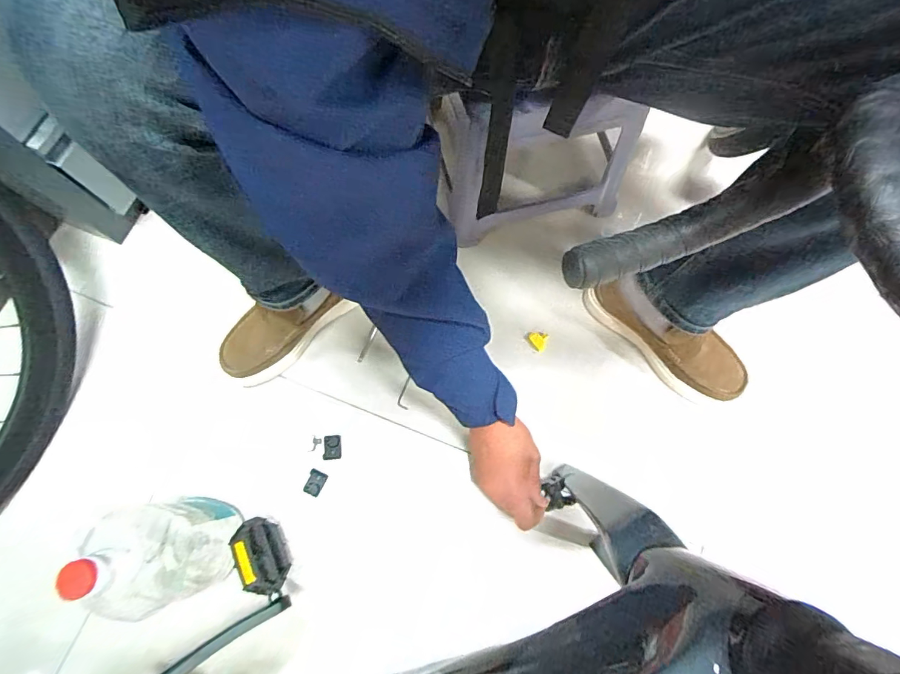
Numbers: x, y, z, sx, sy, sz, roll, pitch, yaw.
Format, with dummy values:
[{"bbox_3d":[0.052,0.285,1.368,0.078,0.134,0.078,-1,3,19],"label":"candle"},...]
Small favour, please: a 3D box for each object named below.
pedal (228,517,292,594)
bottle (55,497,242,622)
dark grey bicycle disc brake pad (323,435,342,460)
[{"bbox_3d":[-0.240,0.279,0.580,0.026,0.094,0.089,-28,76,-7],"label":"pedal"},{"bbox_3d":[-0.348,0.258,0.545,0.108,0.245,0.122,-17,75,-4],"label":"bottle"},{"bbox_3d":[-0.181,0.170,0.695,0.025,0.013,0.036,0,75,1],"label":"dark grey bicycle disc brake pad"}]

